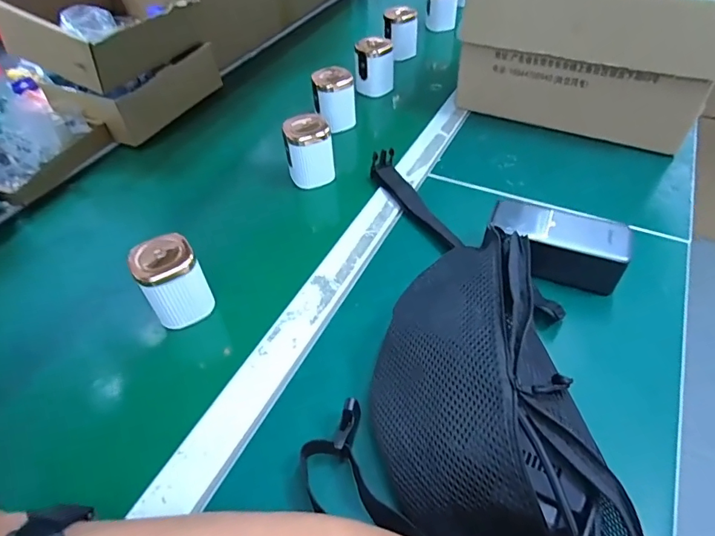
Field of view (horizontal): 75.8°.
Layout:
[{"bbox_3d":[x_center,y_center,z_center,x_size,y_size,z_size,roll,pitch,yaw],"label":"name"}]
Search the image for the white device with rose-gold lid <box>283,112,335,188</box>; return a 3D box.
[{"bbox_3d":[-0.060,-0.148,0.583,0.057,0.072,0.047,-7,47,-4],"label":"white device with rose-gold lid"}]

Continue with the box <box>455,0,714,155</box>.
[{"bbox_3d":[0.316,-0.319,0.638,0.312,0.187,0.230,23,52,22],"label":"box"}]

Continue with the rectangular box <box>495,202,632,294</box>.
[{"bbox_3d":[0.196,-0.023,0.458,0.120,0.063,0.058,13,49,14],"label":"rectangular box"}]

